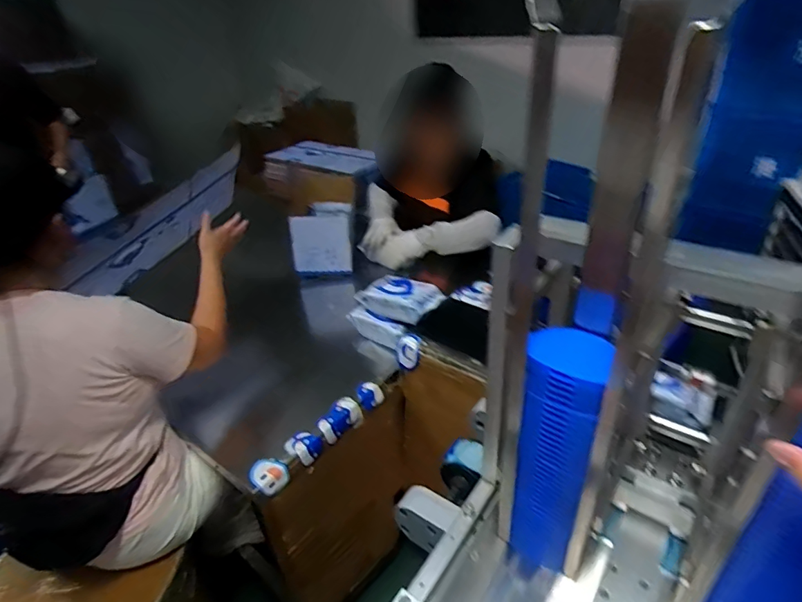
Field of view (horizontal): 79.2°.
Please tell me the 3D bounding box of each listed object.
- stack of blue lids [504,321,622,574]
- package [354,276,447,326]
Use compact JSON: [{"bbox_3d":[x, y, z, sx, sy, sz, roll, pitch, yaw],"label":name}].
[{"bbox_3d":[0.165,0.172,0.525,0.071,0.321,0.056,14,37,25],"label":"stack of blue lids"},{"bbox_3d":[0.004,-0.016,1.261,0.203,0.062,0.144,19,39,31],"label":"package"}]

